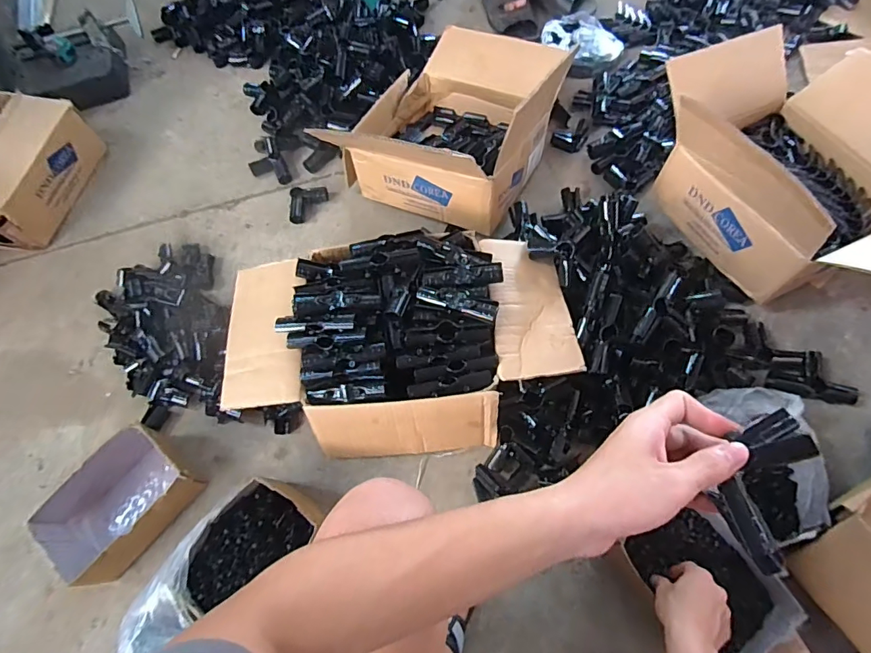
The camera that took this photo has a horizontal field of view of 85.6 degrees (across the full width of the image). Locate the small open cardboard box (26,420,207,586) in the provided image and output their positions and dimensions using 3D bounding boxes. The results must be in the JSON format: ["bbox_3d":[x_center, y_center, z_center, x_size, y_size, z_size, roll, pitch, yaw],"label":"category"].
[{"bbox_3d":[-0.521,0.295,0.766,0.152,0.085,0.230,34,72,18],"label":"small open cardboard box"}]

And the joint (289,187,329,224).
[{"bbox_3d":[-0.280,-0.273,1.046,0.087,0.033,0.072,-12,65,-1],"label":"joint"}]

